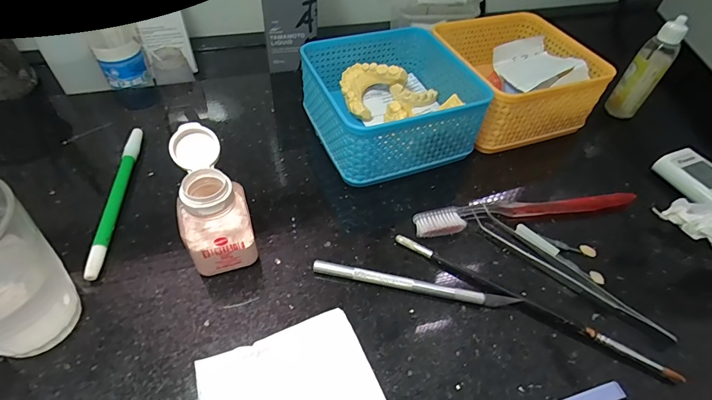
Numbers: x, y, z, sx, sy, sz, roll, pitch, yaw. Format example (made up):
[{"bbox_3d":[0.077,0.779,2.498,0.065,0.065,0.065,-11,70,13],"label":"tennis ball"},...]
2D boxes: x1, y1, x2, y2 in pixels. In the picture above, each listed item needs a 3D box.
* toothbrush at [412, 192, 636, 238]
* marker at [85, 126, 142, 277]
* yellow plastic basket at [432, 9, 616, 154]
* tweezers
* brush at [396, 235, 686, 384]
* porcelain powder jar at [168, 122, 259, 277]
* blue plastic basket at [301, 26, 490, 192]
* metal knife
[{"bbox_3d":[0.134,0.008,0.308,0.183,0.014,0.021,-7,51,-10],"label":"toothbrush"},{"bbox_3d":[-0.181,-0.004,0.296,0.010,0.010,0.144,-4,50,-8],"label":"marker"},{"bbox_3d":[0.151,-0.120,0.388,0.126,0.068,0.129,-13,52,-15],"label":"yellow plastic basket"},{"bbox_3d":[0.148,0.047,0.276,0.141,0.009,0.018,35,56,23],"label":"tweezers"},{"bbox_3d":[0.112,0.067,0.259,0.187,0.008,0.007,26,53,17],"label":"brush"},{"bbox_3d":[-0.093,0.002,0.255,0.040,0.076,0.065,-13,52,-15],"label":"porcelain powder jar"},{"bbox_3d":[0.029,-0.089,0.349,0.127,0.063,0.129,-16,53,-17],"label":"blue plastic basket"},{"bbox_3d":[0.039,0.058,0.262,0.136,0.009,0.008,10,50,4],"label":"metal knife"}]

